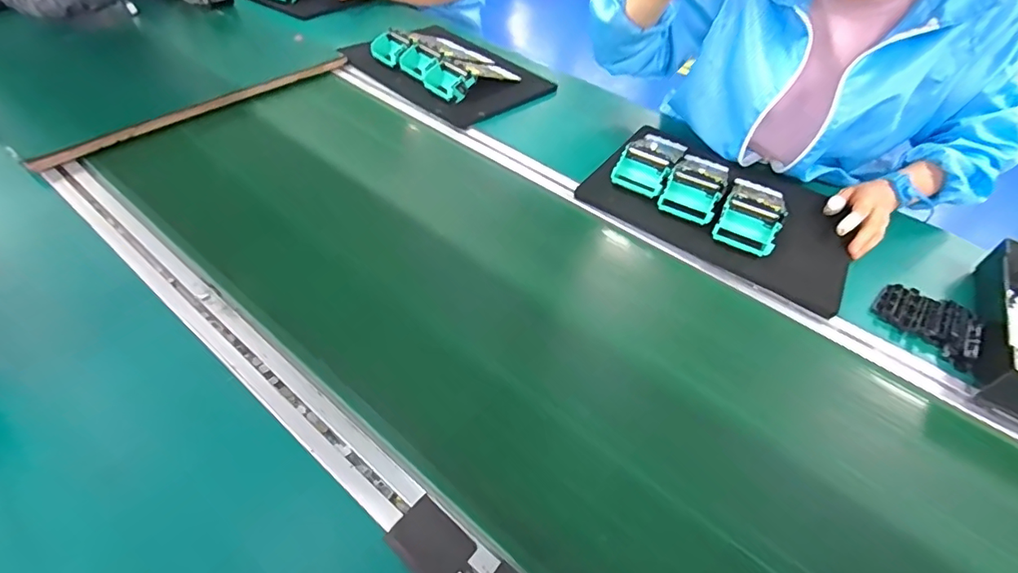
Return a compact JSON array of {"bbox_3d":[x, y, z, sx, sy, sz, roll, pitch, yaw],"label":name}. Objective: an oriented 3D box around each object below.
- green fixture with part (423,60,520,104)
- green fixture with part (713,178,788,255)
[{"bbox_3d":[-0.062,-0.372,0.842,0.169,0.044,0.085,-33,60,-31],"label":"green fixture with part"},{"bbox_3d":[0.305,-0.086,0.608,0.070,0.050,0.067,25,51,15],"label":"green fixture with part"}]

